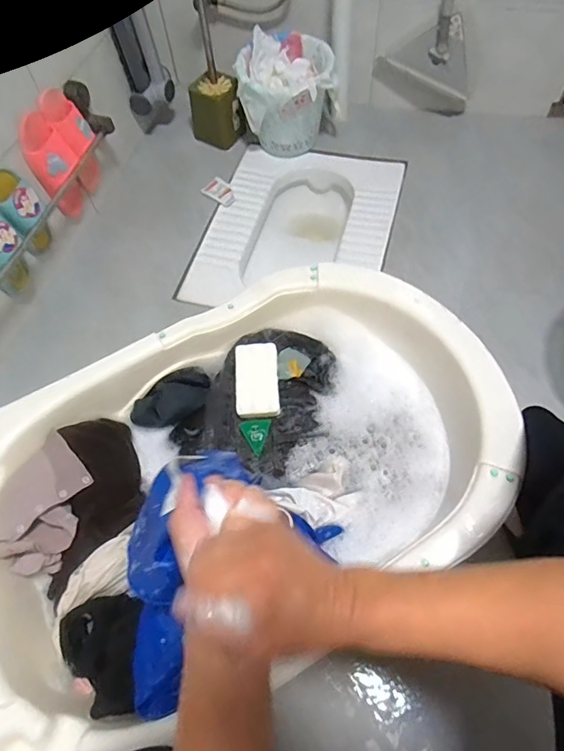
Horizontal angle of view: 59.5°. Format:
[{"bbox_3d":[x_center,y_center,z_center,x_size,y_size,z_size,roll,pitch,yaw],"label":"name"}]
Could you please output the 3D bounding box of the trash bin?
[{"bbox_3d":[0.023,-0.724,1.289,0.254,0.222,0.266,-1,59,4],"label":"trash bin"}]

